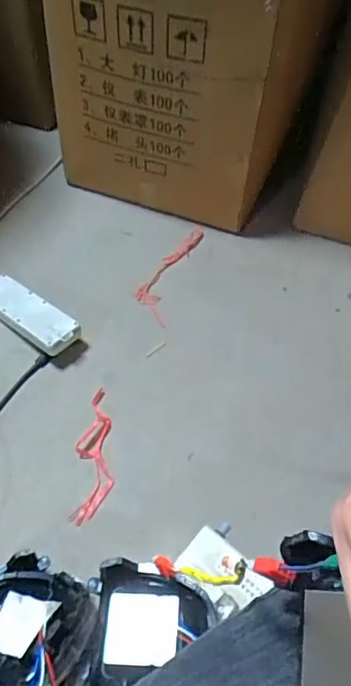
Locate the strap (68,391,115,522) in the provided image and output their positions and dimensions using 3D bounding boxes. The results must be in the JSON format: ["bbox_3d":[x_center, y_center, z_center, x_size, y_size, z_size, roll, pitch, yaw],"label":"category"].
[{"bbox_3d":[-0.131,0.178,0.844,0.062,0.014,0.223,2,53,-3],"label":"strap"}]

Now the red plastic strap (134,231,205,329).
[{"bbox_3d":[-0.018,-0.156,1.090,0.080,0.035,0.270,18,54,10],"label":"red plastic strap"}]

